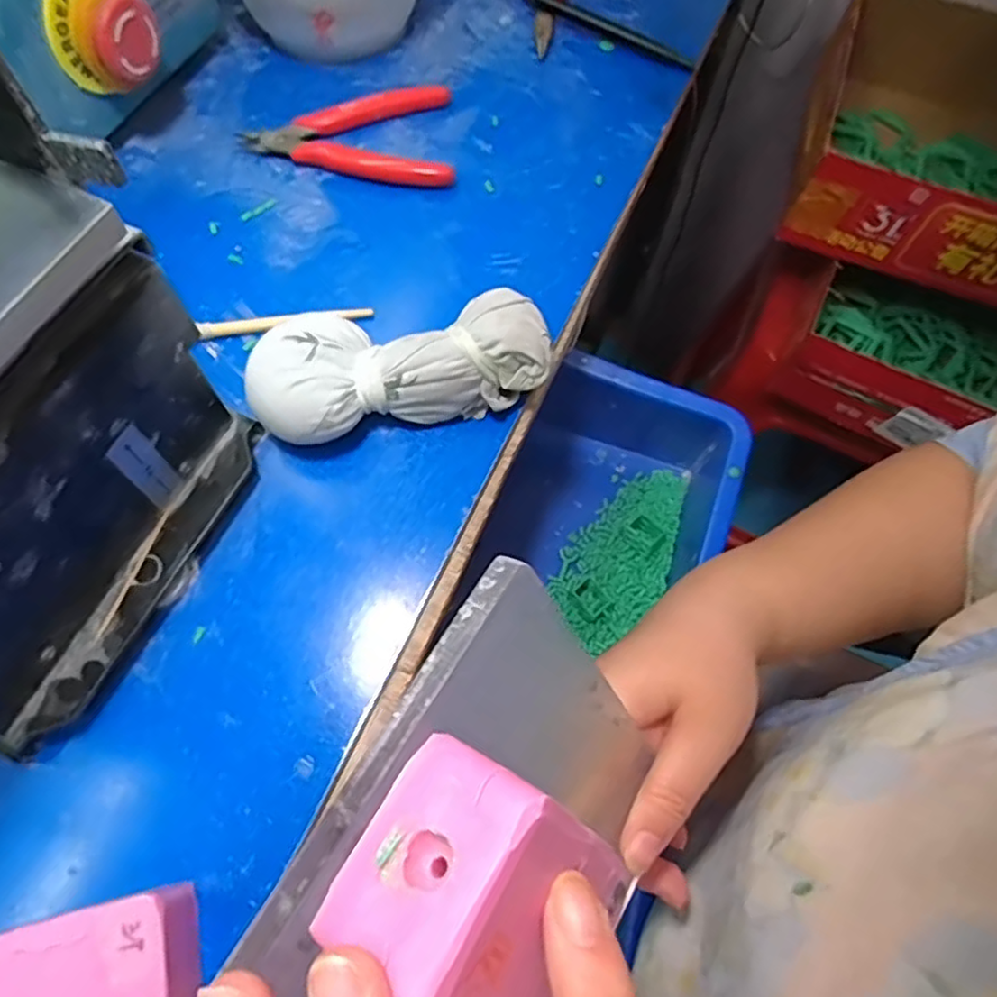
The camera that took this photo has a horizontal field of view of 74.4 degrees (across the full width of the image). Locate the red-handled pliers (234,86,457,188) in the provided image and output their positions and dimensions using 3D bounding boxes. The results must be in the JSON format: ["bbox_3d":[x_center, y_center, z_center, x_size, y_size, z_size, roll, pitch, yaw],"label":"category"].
[{"bbox_3d":[-0.086,-0.208,0.378,0.118,0.014,0.070,-5,68,-5],"label":"red-handled pliers"}]

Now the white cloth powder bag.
[{"bbox_3d":[-0.044,-0.059,0.302,0.133,0.043,0.050,-15,69,-9],"label":"white cloth powder bag"}]

